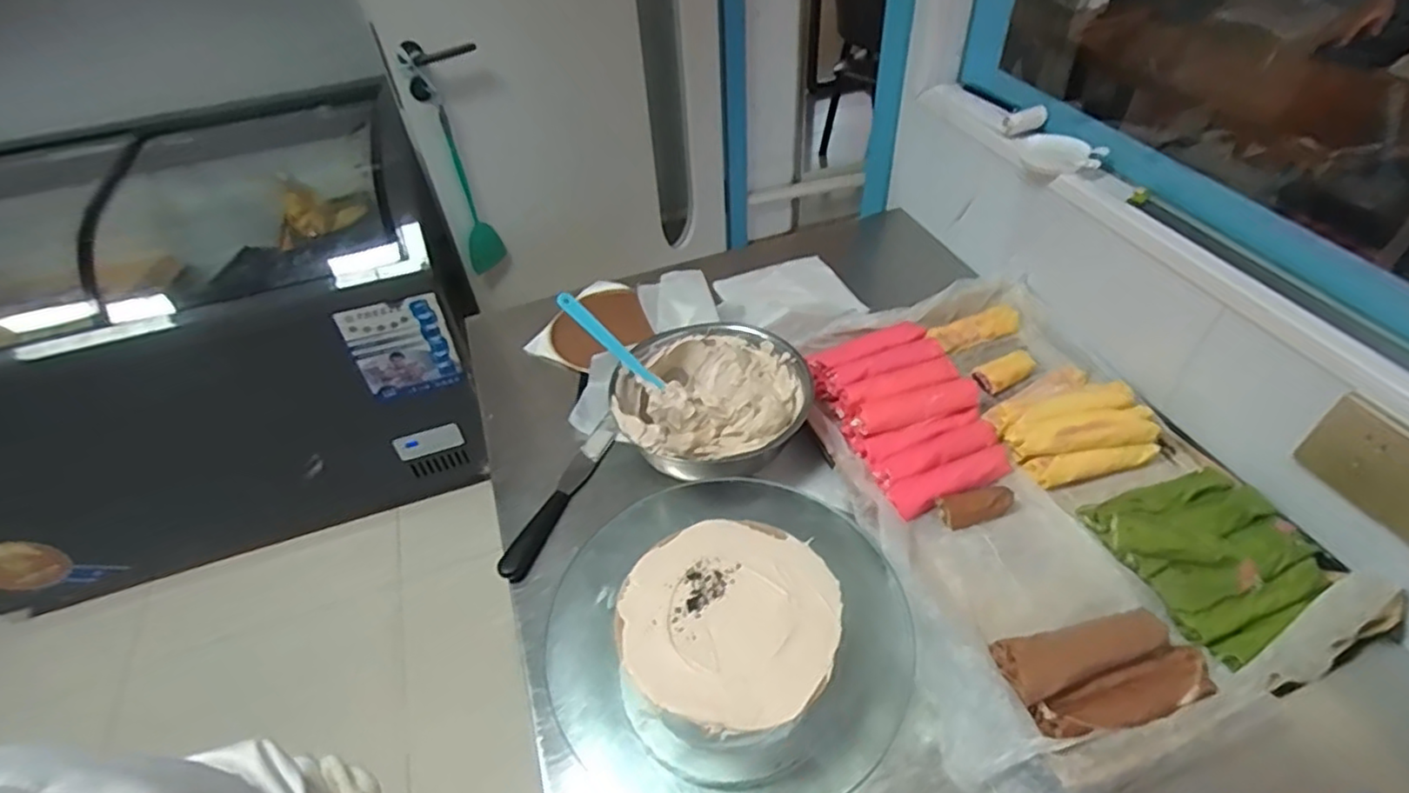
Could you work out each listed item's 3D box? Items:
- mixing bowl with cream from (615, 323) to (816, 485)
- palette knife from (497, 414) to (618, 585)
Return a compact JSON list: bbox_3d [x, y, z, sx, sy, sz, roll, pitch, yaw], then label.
[{"bbox_3d":[0.010,0.009,0.863,0.233,0.083,0.215,-2,45,2],"label":"mixing bowl with cream"},{"bbox_3d":[-0.173,0.119,0.838,0.029,0.021,0.245,15,48,19],"label":"palette knife"}]

